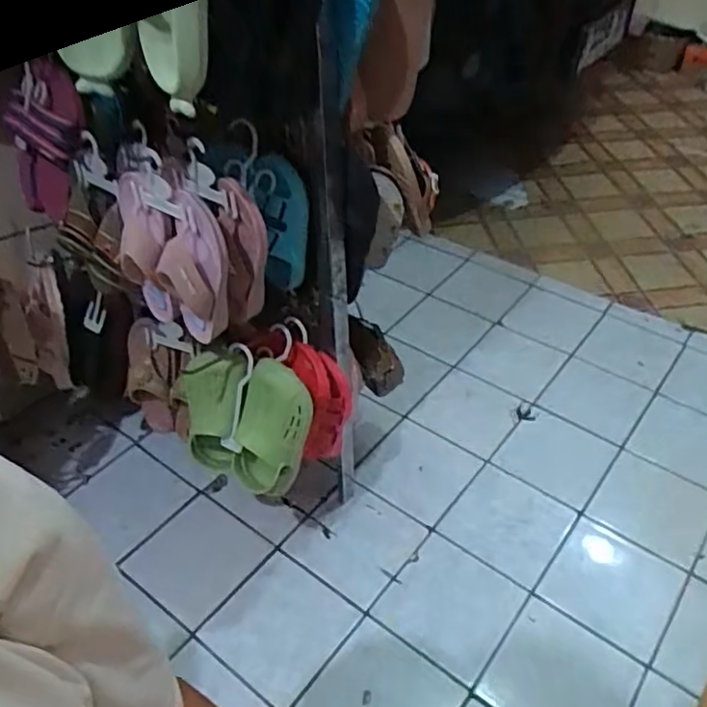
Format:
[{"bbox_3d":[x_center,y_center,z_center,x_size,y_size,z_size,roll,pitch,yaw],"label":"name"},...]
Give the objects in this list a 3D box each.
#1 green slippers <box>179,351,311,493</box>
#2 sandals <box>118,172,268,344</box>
[{"bbox_3d":[-0.164,0.091,0.929,0.203,0.193,0.077,21,47,24],"label":"green slippers"},{"bbox_3d":[-0.194,-0.122,0.782,0.148,0.187,0.100,29,51,30],"label":"sandals"}]

